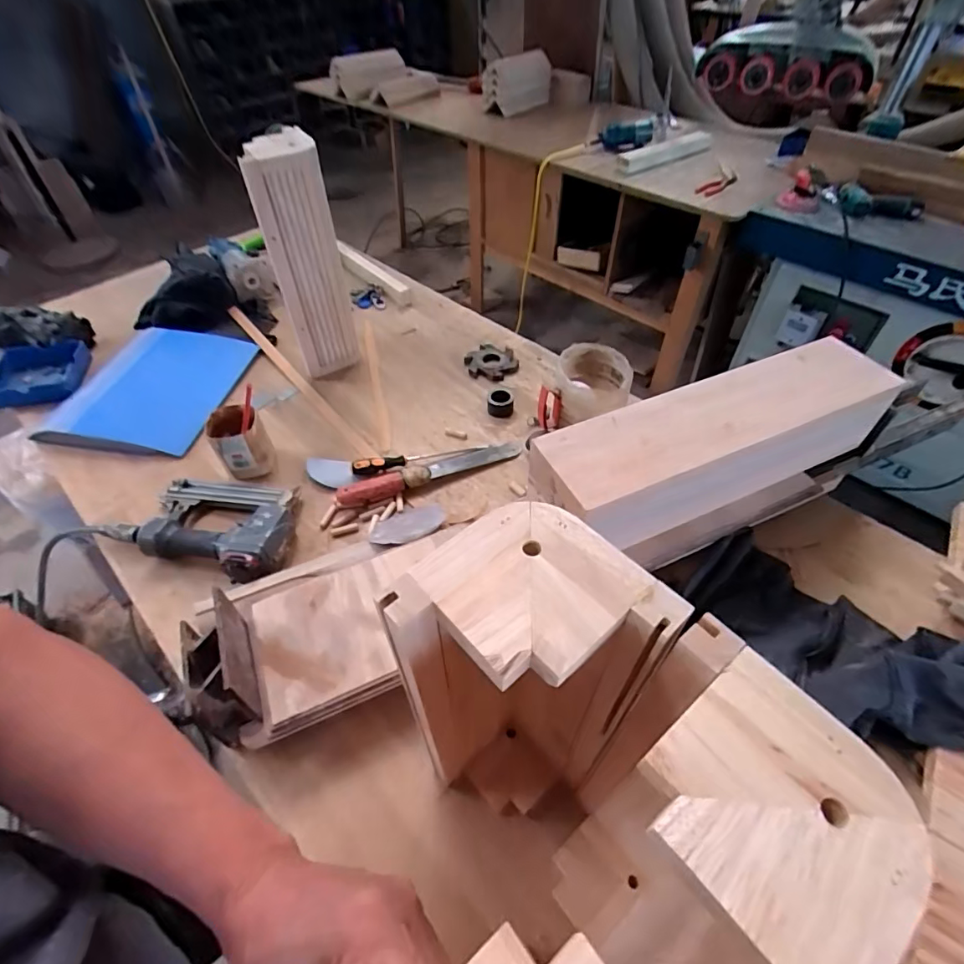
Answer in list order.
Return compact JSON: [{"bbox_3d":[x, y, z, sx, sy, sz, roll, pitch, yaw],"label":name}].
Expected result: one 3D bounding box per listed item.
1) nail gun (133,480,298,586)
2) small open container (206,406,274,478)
[{"bbox_3d":[-0.368,0.055,0.708,0.213,0.050,0.181,1,50,2],"label":"nail gun"},{"bbox_3d":[-0.373,-0.061,0.797,0.075,0.093,0.082,-30,56,-22],"label":"small open container"}]

